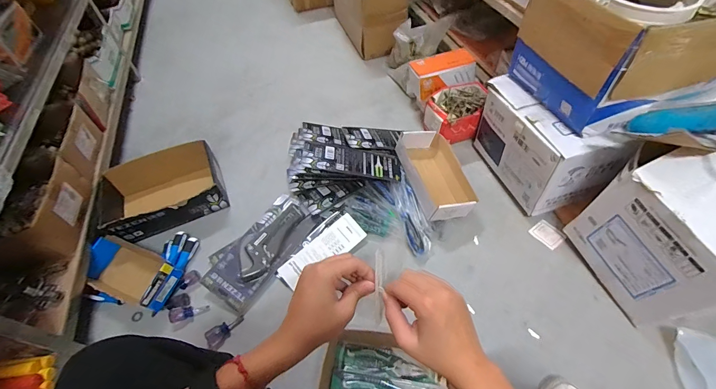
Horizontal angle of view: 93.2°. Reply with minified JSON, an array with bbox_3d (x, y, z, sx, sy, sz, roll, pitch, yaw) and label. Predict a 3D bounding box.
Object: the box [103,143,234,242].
[{"bbox_3d":[-0.540,-0.002,0.957,0.305,0.123,0.218,-23,55,-13],"label":"box"}]

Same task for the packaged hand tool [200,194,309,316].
[{"bbox_3d":[-0.241,0.128,0.849,0.128,0.031,0.300,26,60,16],"label":"packaged hand tool"}]

